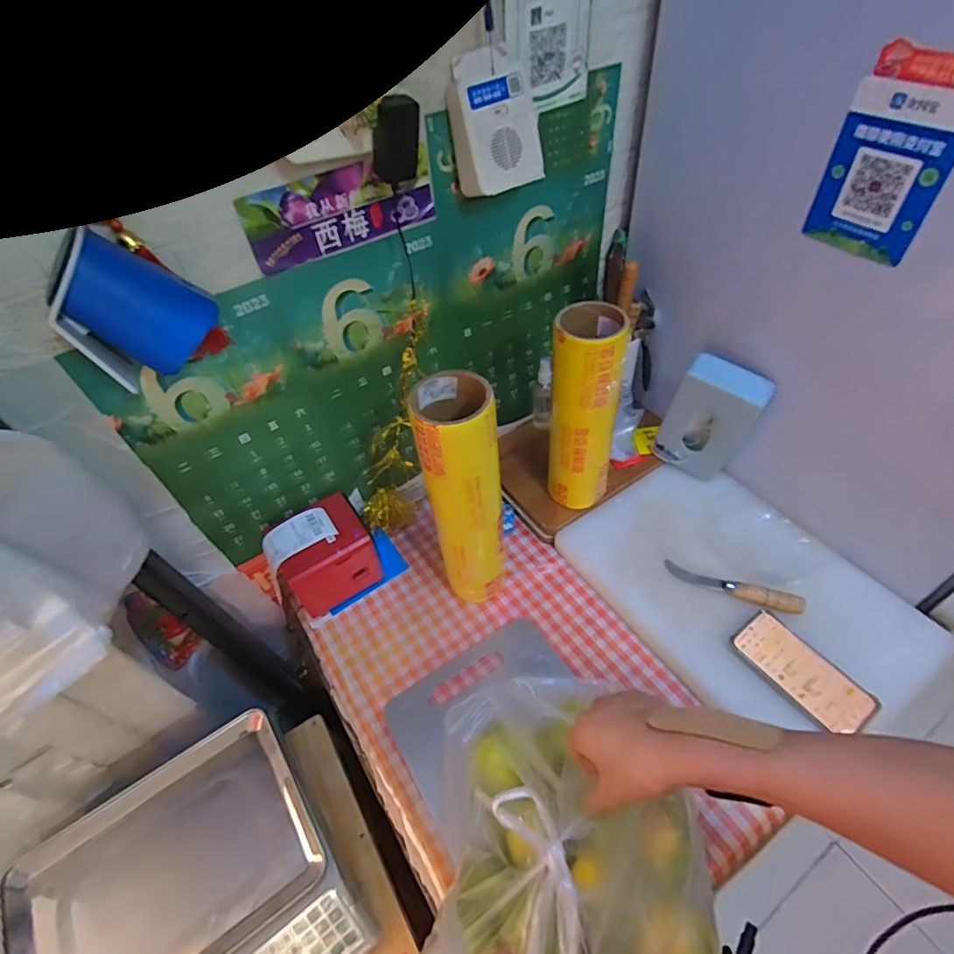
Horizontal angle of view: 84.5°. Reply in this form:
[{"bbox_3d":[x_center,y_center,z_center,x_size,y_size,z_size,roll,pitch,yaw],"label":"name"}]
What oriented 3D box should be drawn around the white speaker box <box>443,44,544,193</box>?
[{"bbox_3d":[0.025,-0.397,0.592,0.097,0.120,0.065,-35,55,-22],"label":"white speaker box"}]

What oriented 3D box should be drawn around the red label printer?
[{"bbox_3d":[-0.227,0.112,0.796,0.124,0.104,0.131,-26,52,-15],"label":"red label printer"}]

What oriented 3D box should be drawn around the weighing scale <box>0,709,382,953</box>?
[{"bbox_3d":[-0.368,0.543,0.678,0.356,0.113,0.348,-31,54,-19],"label":"weighing scale"}]

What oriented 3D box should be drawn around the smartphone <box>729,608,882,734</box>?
[{"bbox_3d":[0.405,0.240,0.654,0.072,0.016,0.159,-34,55,-21],"label":"smartphone"}]

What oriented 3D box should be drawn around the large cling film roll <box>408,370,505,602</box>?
[{"bbox_3d":[-0.012,0.040,0.687,0.086,0.381,0.094,-3,50,3],"label":"large cling film roll"}]

